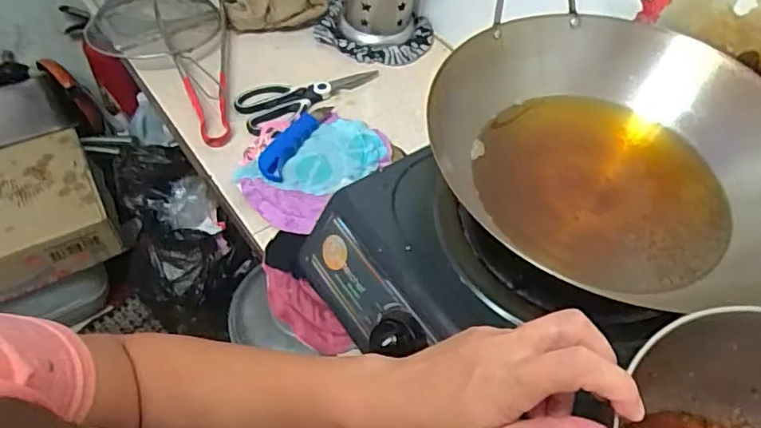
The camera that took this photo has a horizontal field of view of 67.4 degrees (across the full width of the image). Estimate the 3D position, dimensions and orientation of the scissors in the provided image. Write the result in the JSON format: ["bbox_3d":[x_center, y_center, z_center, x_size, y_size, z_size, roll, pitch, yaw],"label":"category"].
[{"bbox_3d":[-0.091,-0.161,0.751,0.194,0.015,0.076,-22,57,-20],"label":"scissors"}]

